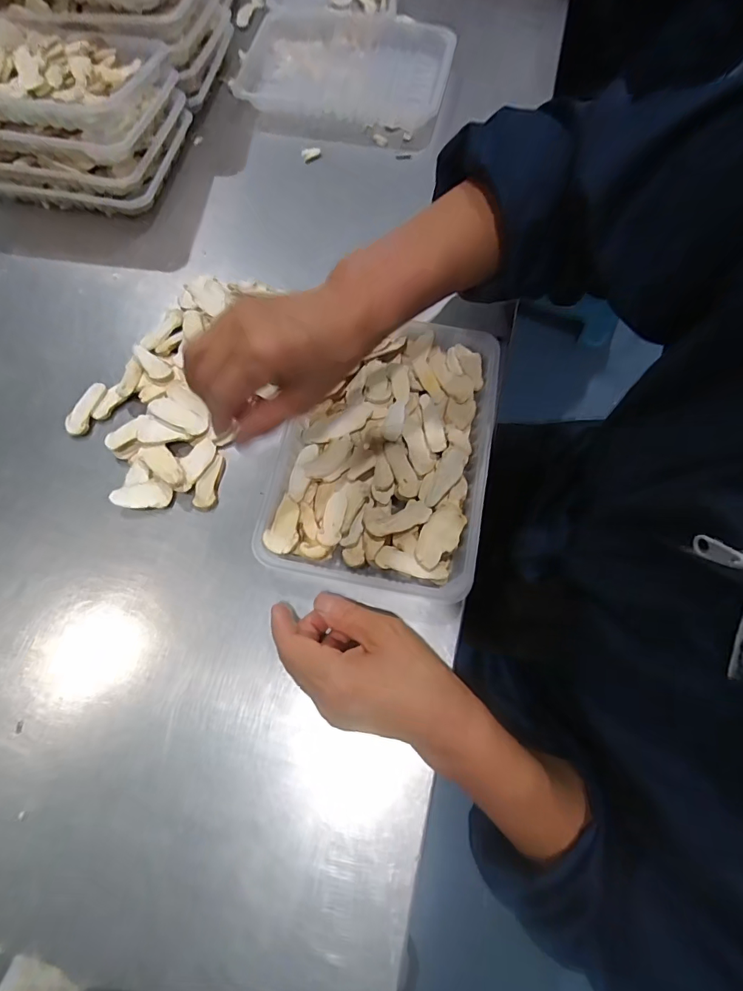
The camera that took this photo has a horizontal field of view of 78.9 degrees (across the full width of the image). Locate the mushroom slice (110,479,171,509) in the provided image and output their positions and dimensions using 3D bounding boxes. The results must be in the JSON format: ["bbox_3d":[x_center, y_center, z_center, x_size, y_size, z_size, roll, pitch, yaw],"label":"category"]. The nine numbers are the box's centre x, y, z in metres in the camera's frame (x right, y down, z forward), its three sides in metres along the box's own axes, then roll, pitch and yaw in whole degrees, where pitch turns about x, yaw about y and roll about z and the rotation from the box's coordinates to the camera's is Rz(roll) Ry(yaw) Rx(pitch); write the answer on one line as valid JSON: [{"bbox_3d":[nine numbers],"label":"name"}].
[{"bbox_3d":[-0.183,-0.002,0.361,0.044,0.006,0.022,-4,71,-1],"label":"mushroom slice"}]

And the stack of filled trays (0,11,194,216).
[{"bbox_3d":[-0.333,-0.392,0.458,0.239,0.088,0.161,10,71,4],"label":"stack of filled trays"}]

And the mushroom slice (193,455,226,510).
[{"bbox_3d":[-0.131,-0.011,0.366,0.020,0.006,0.044,7,71,3],"label":"mushroom slice"}]

